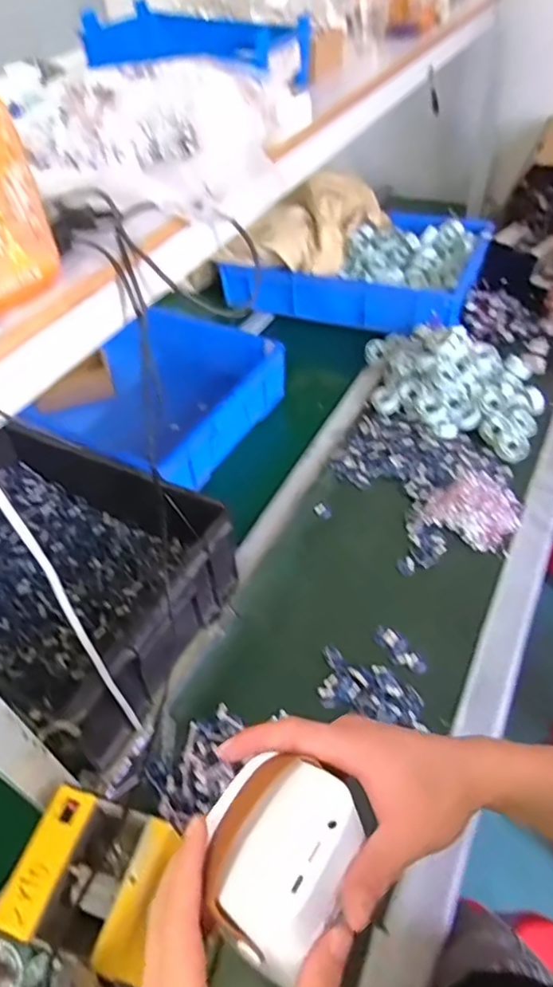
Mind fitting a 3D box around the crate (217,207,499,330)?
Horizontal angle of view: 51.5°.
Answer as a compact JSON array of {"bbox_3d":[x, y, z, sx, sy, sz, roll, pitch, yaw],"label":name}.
[{"bbox_3d":[0.212,-0.605,1.506,0.584,0.138,0.455,18,51,19],"label":"crate"}]

